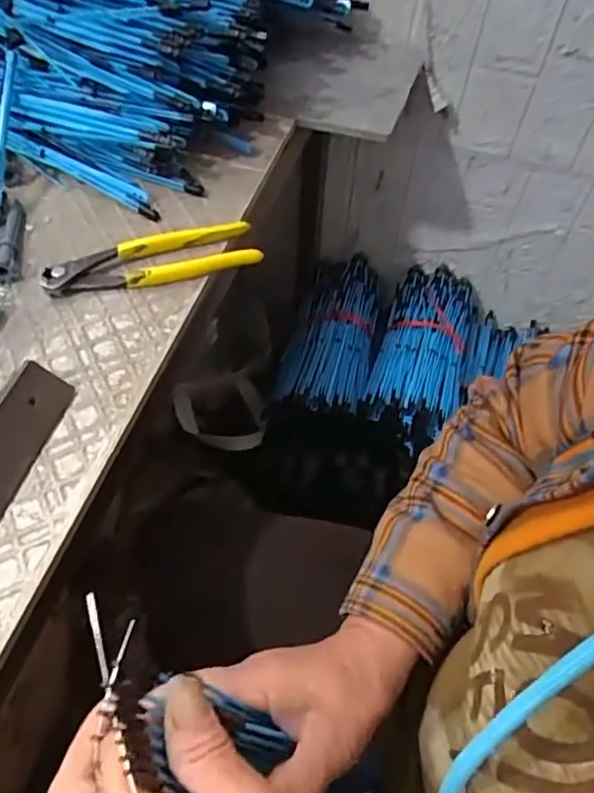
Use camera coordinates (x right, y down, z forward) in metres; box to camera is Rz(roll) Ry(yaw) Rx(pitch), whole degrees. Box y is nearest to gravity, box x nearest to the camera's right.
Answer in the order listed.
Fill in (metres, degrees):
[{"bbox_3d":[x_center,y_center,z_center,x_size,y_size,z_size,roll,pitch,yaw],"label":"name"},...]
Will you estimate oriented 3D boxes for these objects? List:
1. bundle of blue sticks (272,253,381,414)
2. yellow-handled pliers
[{"bbox_3d":[0.052,-0.093,0.865,0.122,0.073,0.285,12,54,4],"label":"bundle of blue sticks"},{"bbox_3d":[-0.113,-0.108,0.464,0.162,0.020,0.043,-11,55,-12],"label":"yellow-handled pliers"}]

